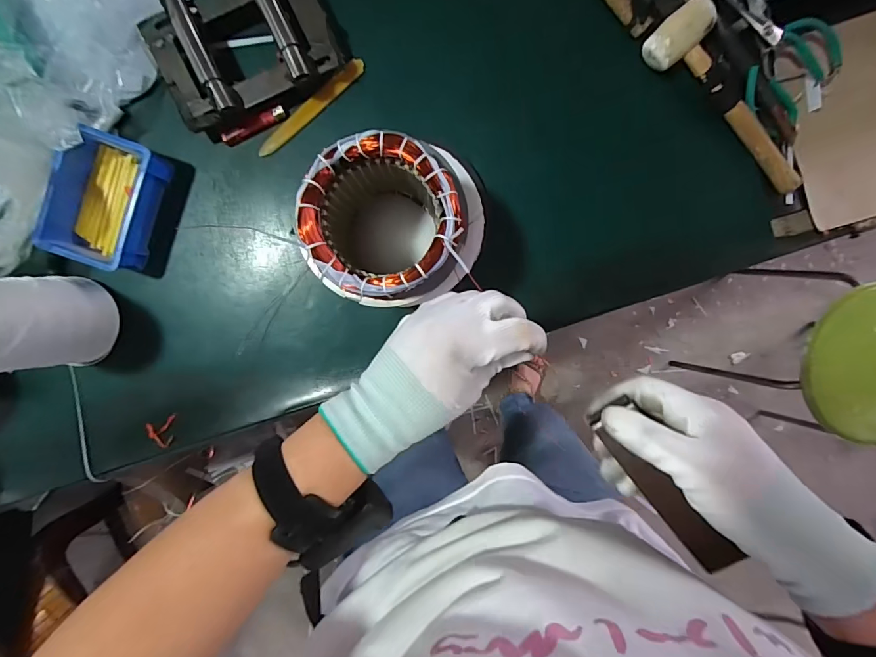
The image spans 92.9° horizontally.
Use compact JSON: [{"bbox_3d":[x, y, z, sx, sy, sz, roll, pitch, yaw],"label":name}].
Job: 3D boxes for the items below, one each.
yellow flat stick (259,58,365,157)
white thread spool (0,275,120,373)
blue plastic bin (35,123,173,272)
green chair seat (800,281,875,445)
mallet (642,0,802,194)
[{"bbox_3d":[-0.151,-0.261,0.496,0.158,0.005,0.018,-40,121,4],"label":"yellow flat stick"},{"bbox_3d":[-0.426,-0.003,0.428,0.082,0.170,0.100,1,96,-2],"label":"white thread spool"},{"bbox_3d":[-0.374,-0.144,0.475,0.087,0.058,0.138,21,95,-4],"label":"blue plastic bin"},{"bbox_3d":[0.941,0.079,0.885,0.322,0.030,0.331,0,96,-2],"label":"green chair seat"},{"bbox_3d":[0.352,-0.264,0.494,0.074,0.039,0.253,-45,95,3],"label":"mallet"}]

